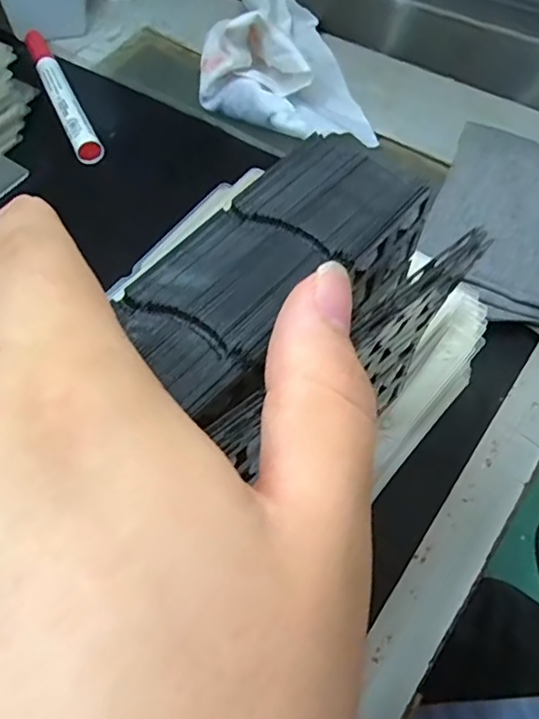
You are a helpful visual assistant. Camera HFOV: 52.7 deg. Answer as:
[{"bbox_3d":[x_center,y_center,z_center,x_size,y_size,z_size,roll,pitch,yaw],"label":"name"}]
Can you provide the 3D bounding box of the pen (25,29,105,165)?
[{"bbox_3d":[-0.142,-0.181,0.368,0.017,0.016,0.138,-25,64,-10],"label":"pen"}]

